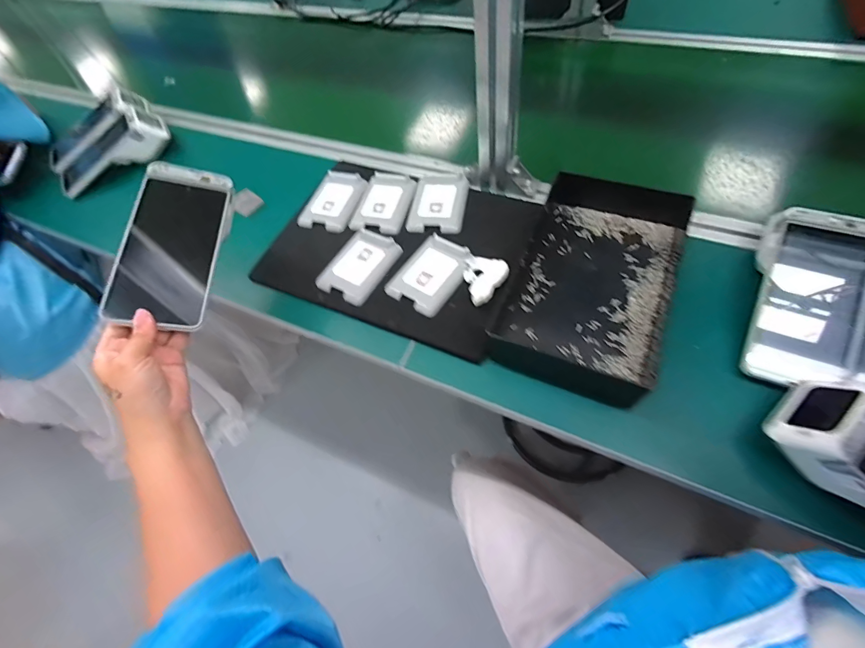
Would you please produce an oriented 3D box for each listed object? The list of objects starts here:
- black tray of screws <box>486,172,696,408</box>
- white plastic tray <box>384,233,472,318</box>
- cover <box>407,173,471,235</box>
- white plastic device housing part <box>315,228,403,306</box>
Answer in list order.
[{"bbox_3d":[0.186,-0.060,0.467,0.179,0.042,0.280,18,64,17],"label":"black tray of screws"},{"bbox_3d":[-0.002,-0.065,0.499,0.080,0.017,0.100,32,69,23],"label":"white plastic tray"},{"bbox_3d":[0.010,-0.174,0.566,0.075,0.011,0.110,6,61,11],"label":"cover"},{"bbox_3d":[-0.098,-0.079,0.523,0.079,0.021,0.101,25,67,20],"label":"white plastic device housing part"}]

